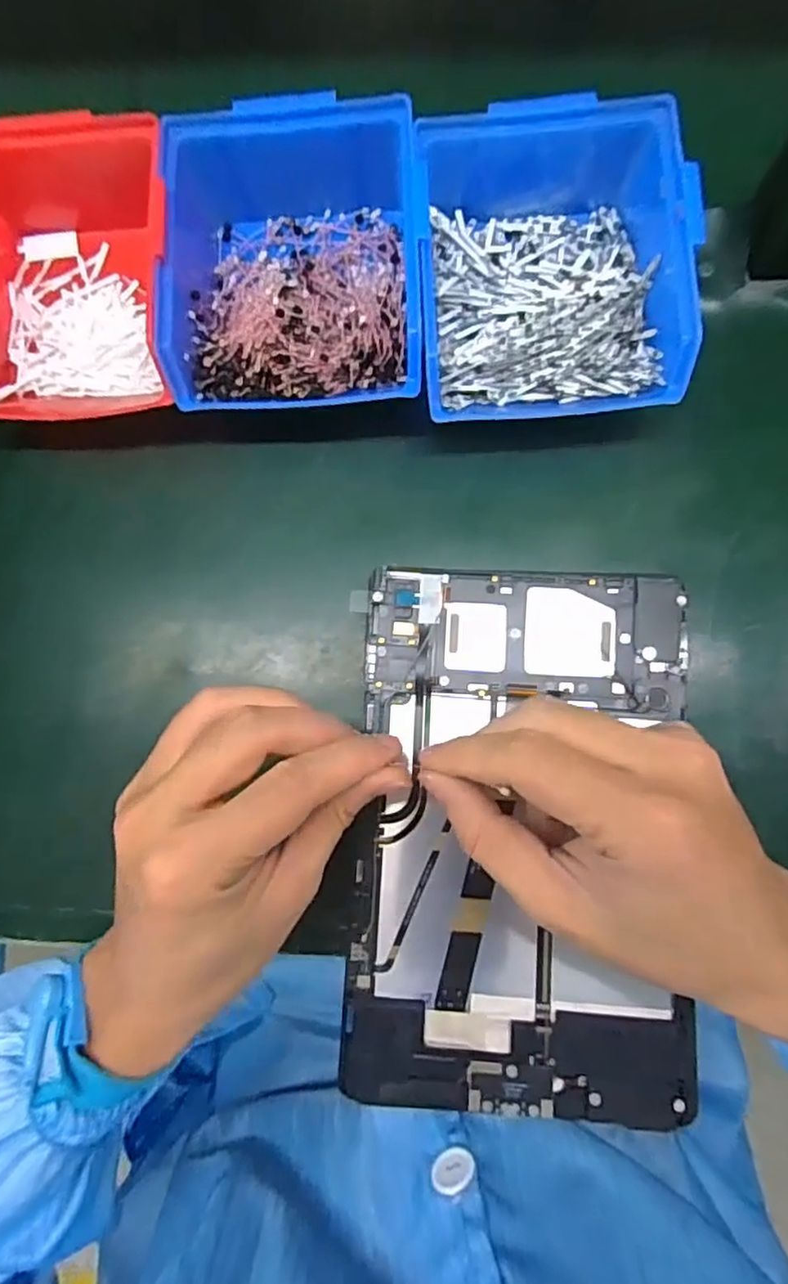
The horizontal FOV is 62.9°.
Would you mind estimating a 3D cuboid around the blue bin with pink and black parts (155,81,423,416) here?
[{"bbox_3d":[-0.049,-0.191,0.324,0.121,0.063,0.148,-2,81,3],"label":"blue bin with pink and black parts"}]

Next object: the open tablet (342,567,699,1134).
[{"bbox_3d":[0.058,0.086,0.296,0.148,0.008,0.239,3,81,3],"label":"open tablet"}]

